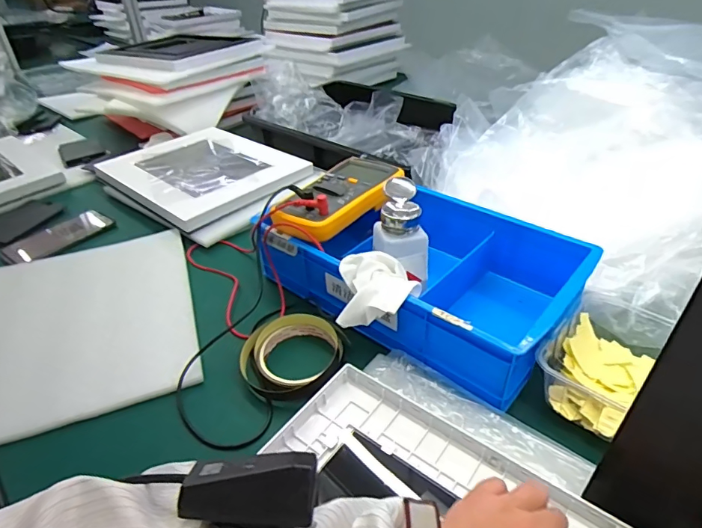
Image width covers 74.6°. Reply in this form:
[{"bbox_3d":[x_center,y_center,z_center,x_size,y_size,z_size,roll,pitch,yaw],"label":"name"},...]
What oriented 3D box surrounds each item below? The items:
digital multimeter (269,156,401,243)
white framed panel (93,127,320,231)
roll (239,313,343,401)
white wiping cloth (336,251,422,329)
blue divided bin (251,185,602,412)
[{"bbox_3d":[-0.012,-0.090,0.559,0.097,0.037,0.183,19,41,26],"label":"digital multimeter"},{"bbox_3d":[-0.254,-0.166,0.788,0.312,0.019,0.258,23,43,31],"label":"white framed panel"},{"bbox_3d":[-0.062,0.091,0.475,0.101,0.030,0.099,-1,36,1],"label":"roll"},{"bbox_3d":[0.027,0.025,0.447,0.076,0.046,0.057,2,36,6],"label":"white wiping cloth"},{"bbox_3d":[0.070,-0.004,0.525,0.340,0.078,0.208,22,43,29],"label":"blue divided bin"}]

